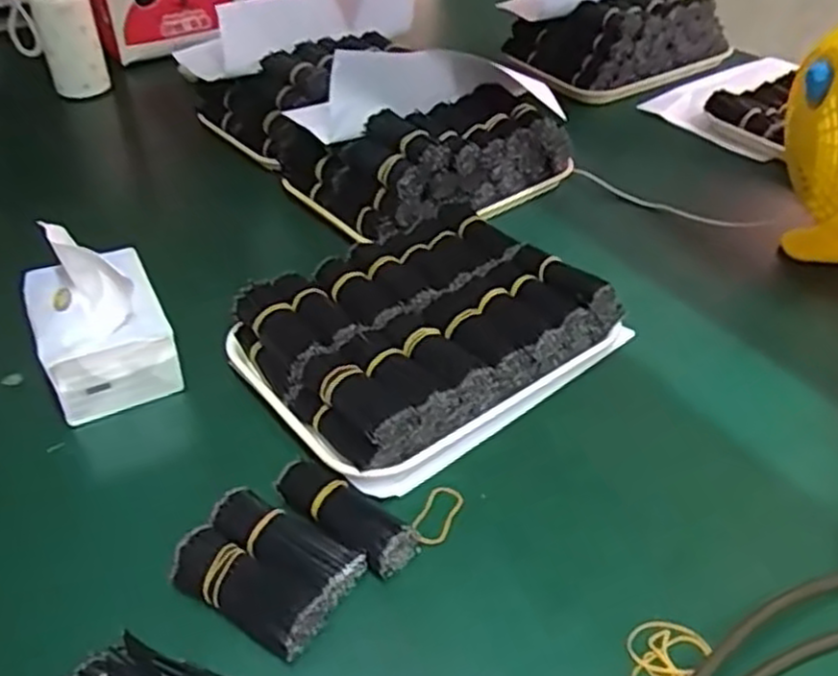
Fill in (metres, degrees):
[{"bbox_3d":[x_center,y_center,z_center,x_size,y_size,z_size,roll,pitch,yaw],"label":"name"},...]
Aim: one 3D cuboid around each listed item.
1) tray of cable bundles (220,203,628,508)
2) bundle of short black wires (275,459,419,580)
[{"bbox_3d":[0.002,-0.006,0.645,0.283,0.069,0.215,-29,47,-28],"label":"tray of cable bundles"},{"bbox_3d":[-0.051,0.123,0.513,0.104,0.035,0.040,26,47,31],"label":"bundle of short black wires"}]

